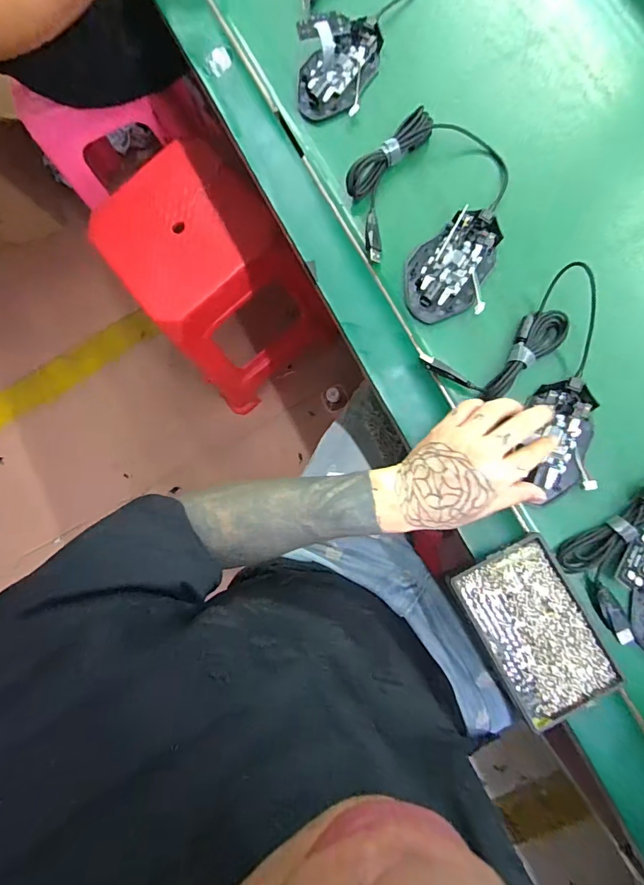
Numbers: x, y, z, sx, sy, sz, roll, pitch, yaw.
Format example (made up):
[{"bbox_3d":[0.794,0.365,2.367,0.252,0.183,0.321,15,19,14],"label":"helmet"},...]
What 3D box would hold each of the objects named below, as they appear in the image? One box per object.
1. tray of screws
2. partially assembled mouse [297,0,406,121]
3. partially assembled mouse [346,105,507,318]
[{"bbox_3d":[0.183,0.161,0.368,0.088,0.013,0.138,-28,80,1],"label":"tray of screws"},{"bbox_3d":[0.039,-0.487,0.458,0.118,0.034,0.266,6,83,7],"label":"partially assembled mouse"},{"bbox_3d":[0.116,-0.229,0.424,0.149,0.026,0.204,-17,81,3],"label":"partially assembled mouse"}]

